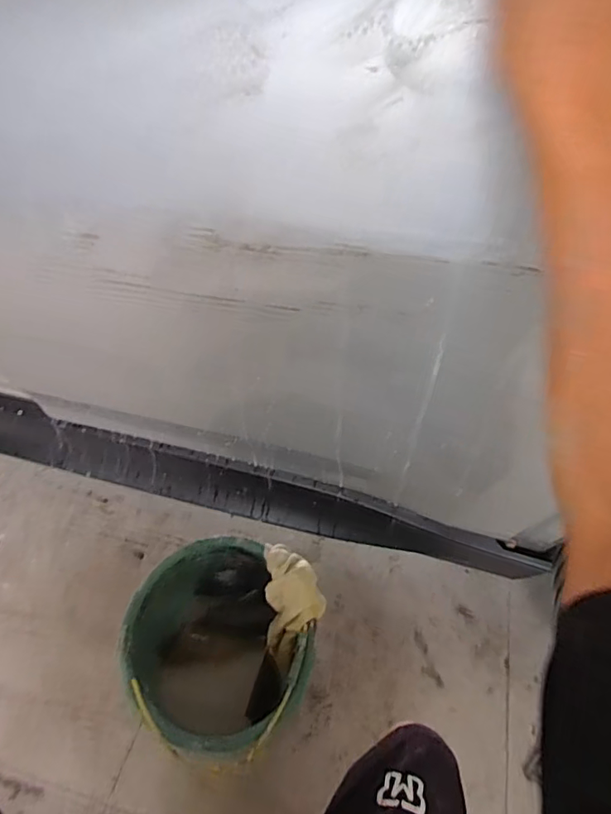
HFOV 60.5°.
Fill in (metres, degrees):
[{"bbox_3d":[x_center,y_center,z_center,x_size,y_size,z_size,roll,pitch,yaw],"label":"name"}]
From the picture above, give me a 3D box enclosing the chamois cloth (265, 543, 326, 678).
[{"bbox_3d":[-0.020,0.322,0.874,0.097,0.134,0.153,-2,48,-3],"label":"chamois cloth"}]

